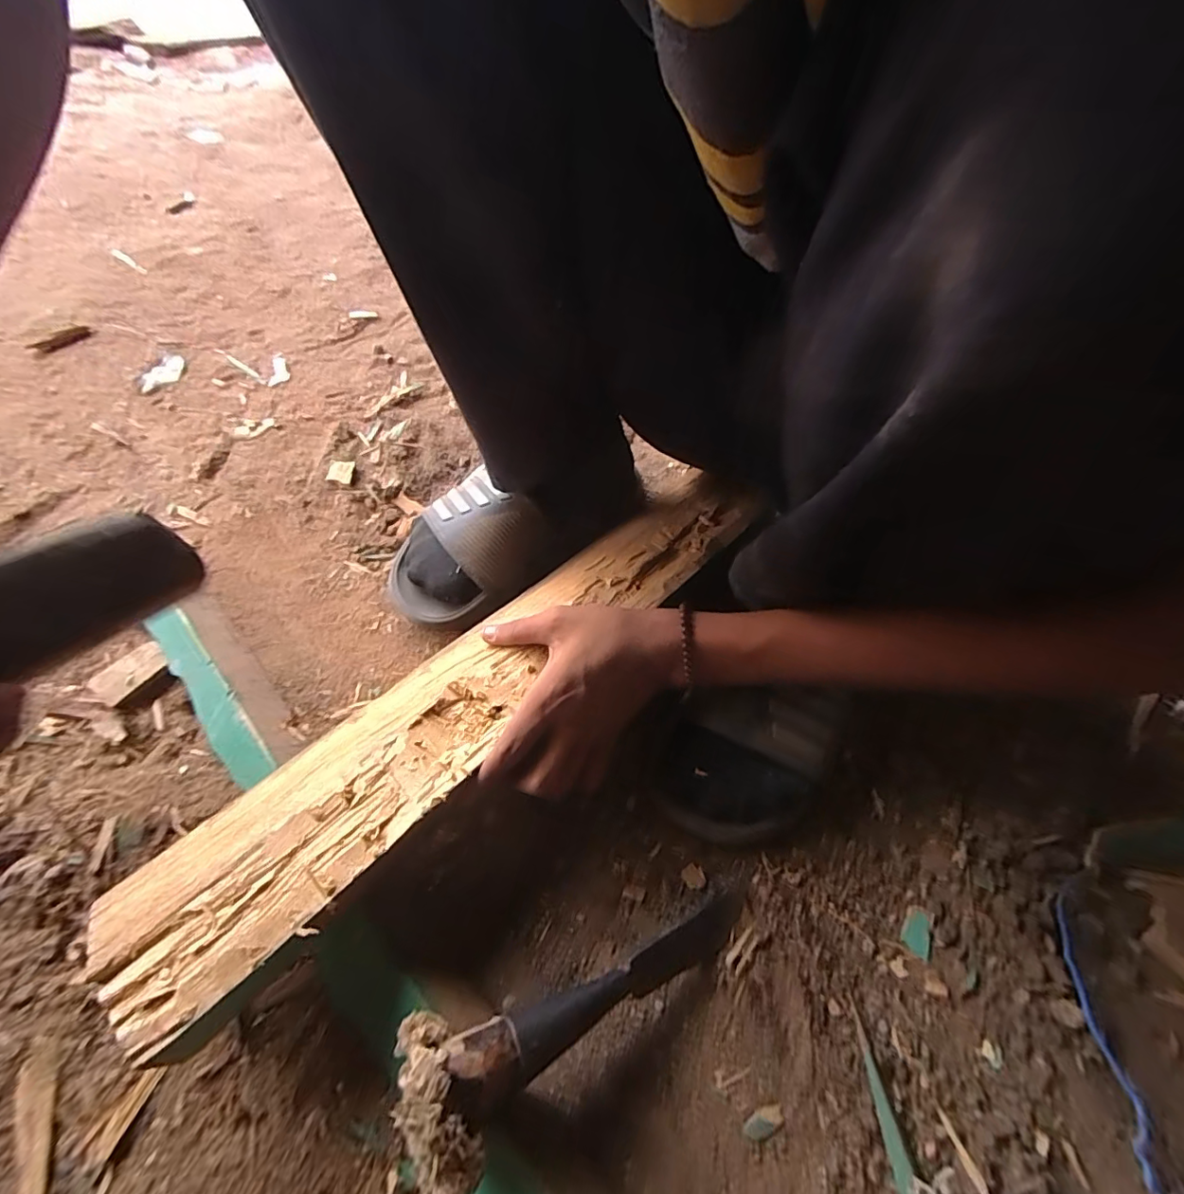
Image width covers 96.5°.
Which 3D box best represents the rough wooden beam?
[{"bbox_3d":[-0.057,0.042,0.370,0.093,0.030,0.493,38,57,20],"label":"rough wooden beam"}]

